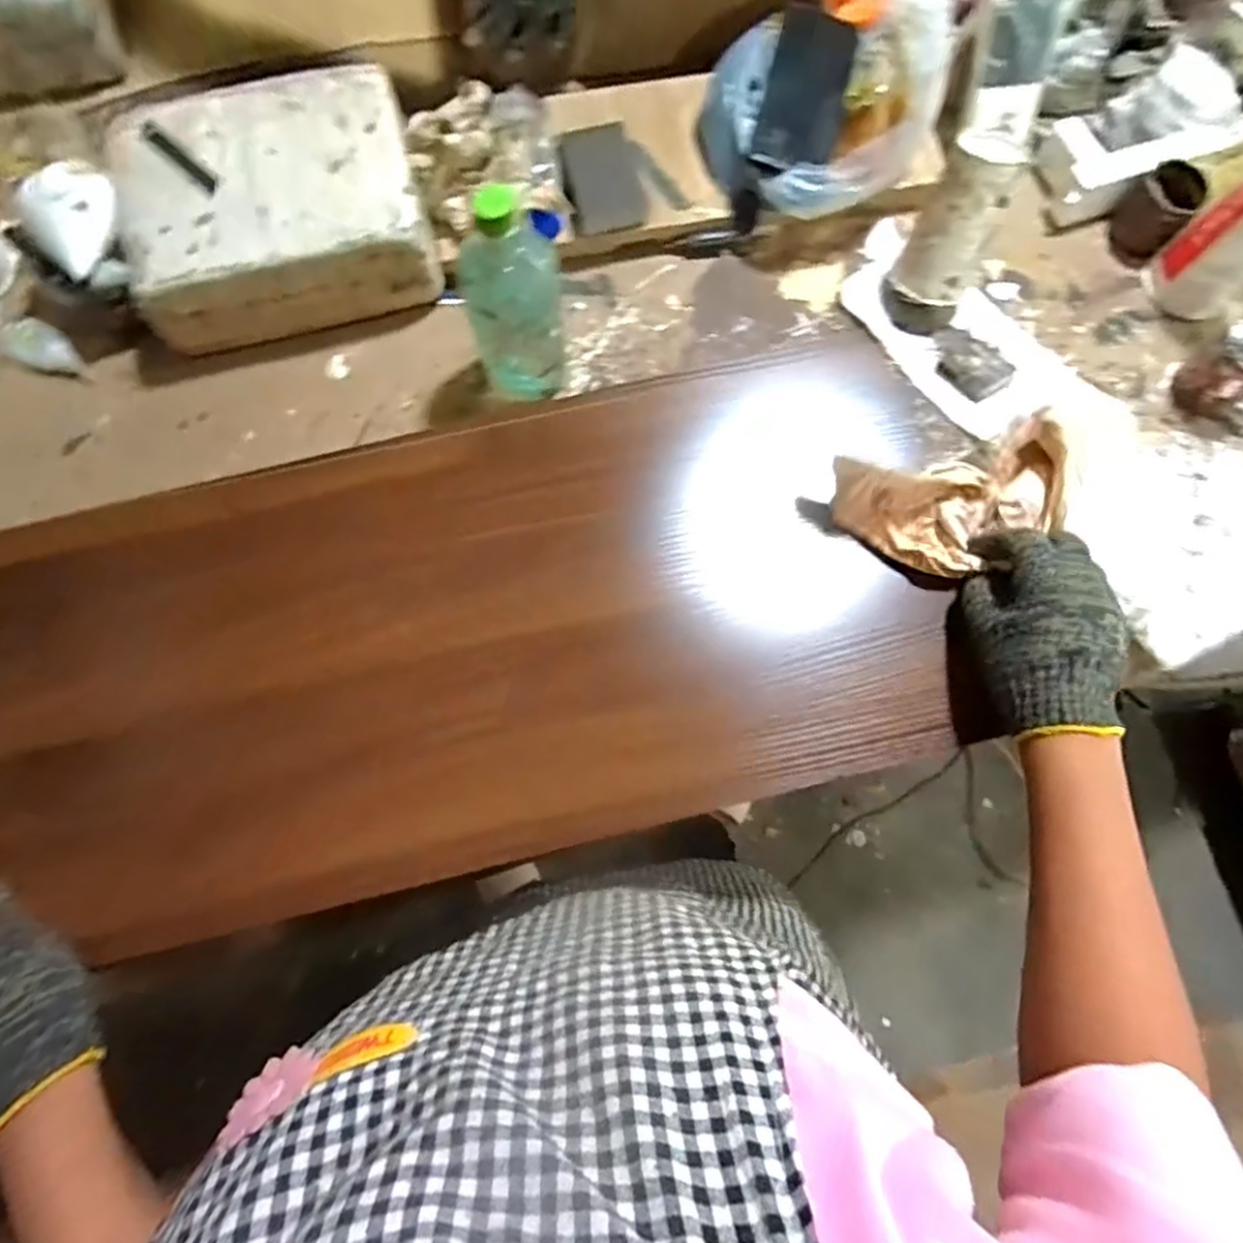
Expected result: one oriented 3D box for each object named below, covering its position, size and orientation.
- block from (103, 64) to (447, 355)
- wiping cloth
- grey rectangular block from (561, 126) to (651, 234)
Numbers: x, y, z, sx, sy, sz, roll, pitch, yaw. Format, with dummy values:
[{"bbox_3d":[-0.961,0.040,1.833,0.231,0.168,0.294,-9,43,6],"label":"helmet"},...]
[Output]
[{"bbox_3d":[-0.313,-0.381,0.628,0.258,0.084,0.192,-15,80,-4],"label":"block"},{"bbox_3d":[0.244,-0.086,0.494,0.173,0.051,0.095,-15,80,-4],"label":"wiping cloth"},{"bbox_3d":[-0.016,-0.424,0.653,0.068,0.023,0.095,-11,80,-3],"label":"grey rectangular block"}]

